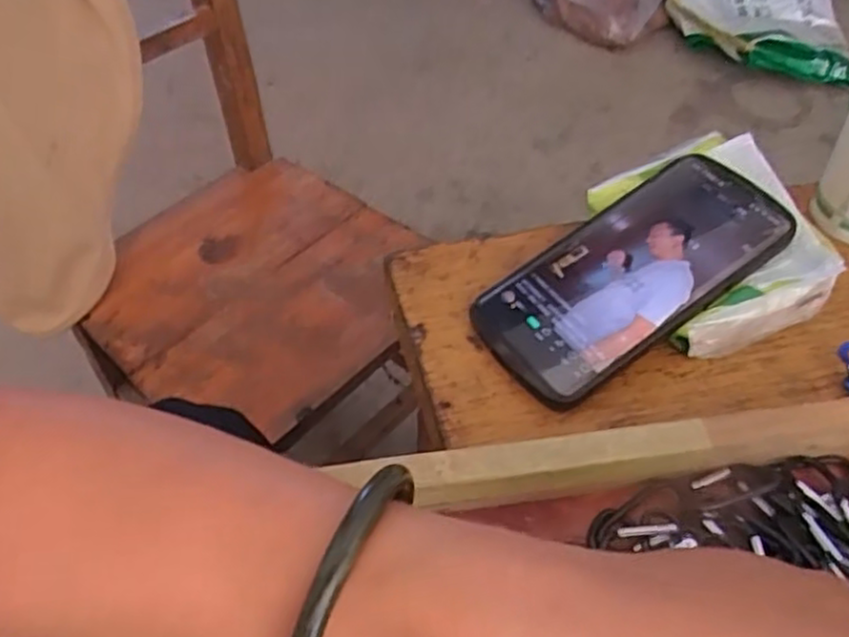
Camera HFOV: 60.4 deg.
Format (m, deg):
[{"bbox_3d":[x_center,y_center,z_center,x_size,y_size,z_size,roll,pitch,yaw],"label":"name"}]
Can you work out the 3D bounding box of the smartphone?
[{"bbox_3d":[0.109,-0.026,0.381,0.170,0.009,0.076,-34,59,-11],"label":"smartphone"}]

